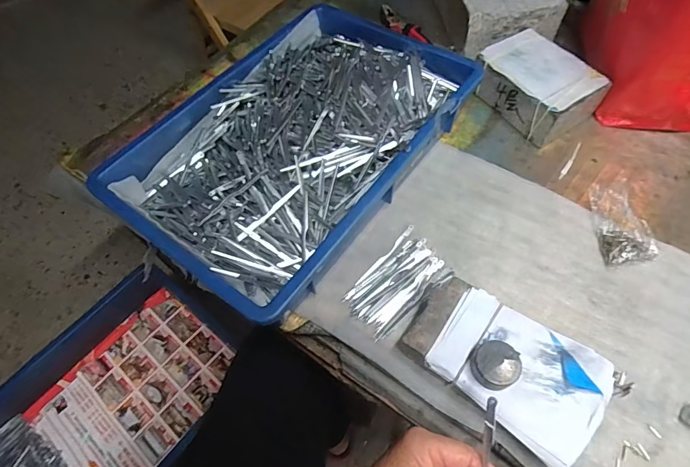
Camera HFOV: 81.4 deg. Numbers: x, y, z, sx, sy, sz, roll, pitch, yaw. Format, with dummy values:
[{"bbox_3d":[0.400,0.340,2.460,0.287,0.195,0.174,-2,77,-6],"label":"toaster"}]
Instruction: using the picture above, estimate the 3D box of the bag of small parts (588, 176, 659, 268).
[{"bbox_3d":[0.320,-0.015,0.455,0.058,0.040,0.093,-2,59,2],"label":"bag of small parts"}]

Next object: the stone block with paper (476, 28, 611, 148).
[{"bbox_3d":[0.263,-0.203,0.559,0.100,0.068,0.145,-33,63,-16],"label":"stone block with paper"}]

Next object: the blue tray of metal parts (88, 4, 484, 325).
[{"bbox_3d":[-0.055,-0.119,0.514,0.285,0.081,0.427,33,66,20],"label":"blue tray of metal parts"}]

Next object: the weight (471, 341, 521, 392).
[{"bbox_3d":[0.130,0.114,0.347,0.038,0.020,0.036,-1,59,2],"label":"weight"}]

